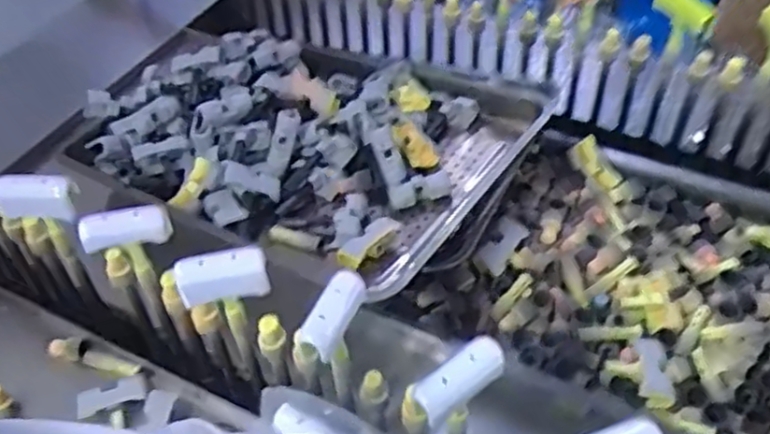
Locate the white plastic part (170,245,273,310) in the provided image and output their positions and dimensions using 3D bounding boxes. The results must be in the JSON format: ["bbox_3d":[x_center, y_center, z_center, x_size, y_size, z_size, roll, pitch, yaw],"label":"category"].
[{"bbox_3d":[-0.146,0.053,0.643,0.084,0.046,0.032,-5,49,-2],"label":"white plastic part"}]

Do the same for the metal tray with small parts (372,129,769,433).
[{"bbox_3d":[0.340,0.076,0.869,0.452,0.049,0.423,26,55,22],"label":"metal tray with small parts"}]

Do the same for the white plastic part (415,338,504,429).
[{"bbox_3d":[0.060,0.124,0.555,0.081,0.033,0.029,-33,56,-23],"label":"white plastic part"}]

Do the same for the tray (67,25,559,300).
[{"bbox_3d":[-0.114,-0.140,0.992,0.599,0.084,0.431,27,56,23],"label":"tray"}]

